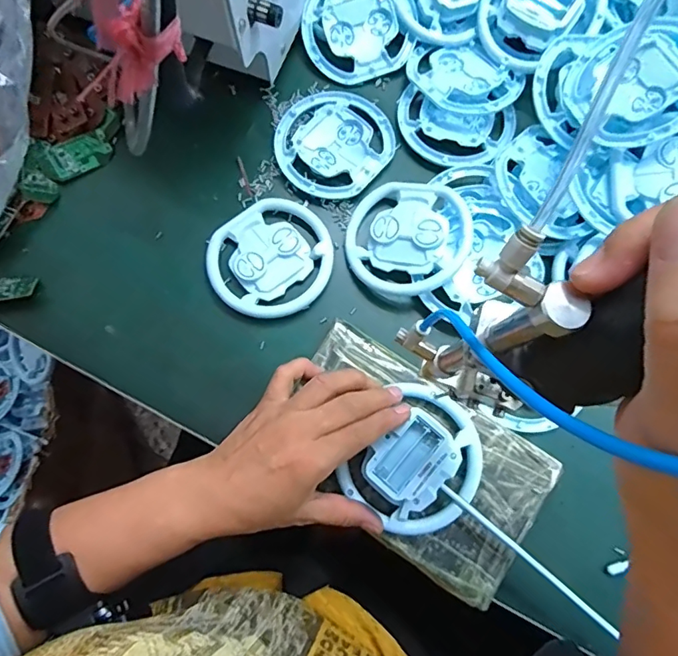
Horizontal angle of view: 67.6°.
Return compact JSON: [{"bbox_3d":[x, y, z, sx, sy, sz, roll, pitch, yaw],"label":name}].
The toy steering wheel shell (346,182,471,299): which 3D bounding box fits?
[{"bbox_3d":[0.057,-0.079,0.424,0.097,0.024,0.101,9,76,4],"label":"toy steering wheel shell"}]

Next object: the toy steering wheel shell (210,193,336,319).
[{"bbox_3d":[-0.058,-0.060,0.430,0.100,0.012,0.101,0,76,2],"label":"toy steering wheel shell"}]

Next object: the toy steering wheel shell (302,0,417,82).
[{"bbox_3d":[0.014,-0.285,0.477,0.095,0.013,0.103,-25,96,3],"label":"toy steering wheel shell"}]

